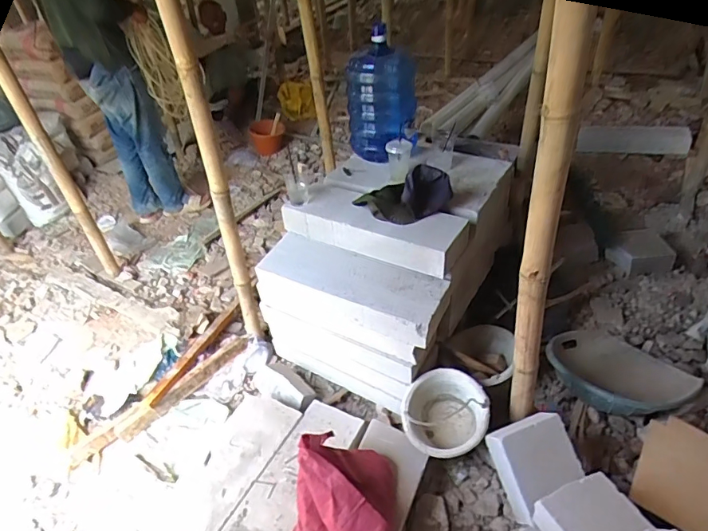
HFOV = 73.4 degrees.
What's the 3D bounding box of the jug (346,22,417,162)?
[{"bbox_3d":[0.098,-0.579,1.649,0.241,0.422,0.212,-3,41,2],"label":"jug"}]

